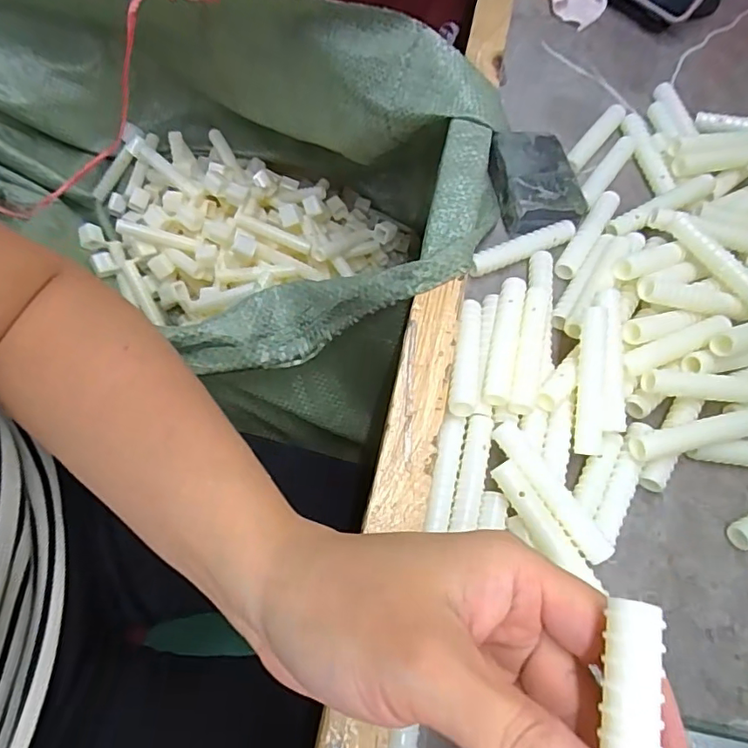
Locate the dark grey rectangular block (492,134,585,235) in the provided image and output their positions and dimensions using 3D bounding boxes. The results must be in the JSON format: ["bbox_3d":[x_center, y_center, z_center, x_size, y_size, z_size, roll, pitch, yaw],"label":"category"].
[{"bbox_3d":[0.110,-0.131,0.360,0.051,0.022,0.071,-7,68,-10],"label":"dark grey rectangular block"}]

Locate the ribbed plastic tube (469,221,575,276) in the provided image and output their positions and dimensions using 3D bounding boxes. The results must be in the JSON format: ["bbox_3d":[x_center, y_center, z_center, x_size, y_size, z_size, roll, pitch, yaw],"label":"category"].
[{"bbox_3d":[0.096,-0.083,0.343,0.080,0.011,0.012,-22,71,-15],"label":"ribbed plastic tube"}]

